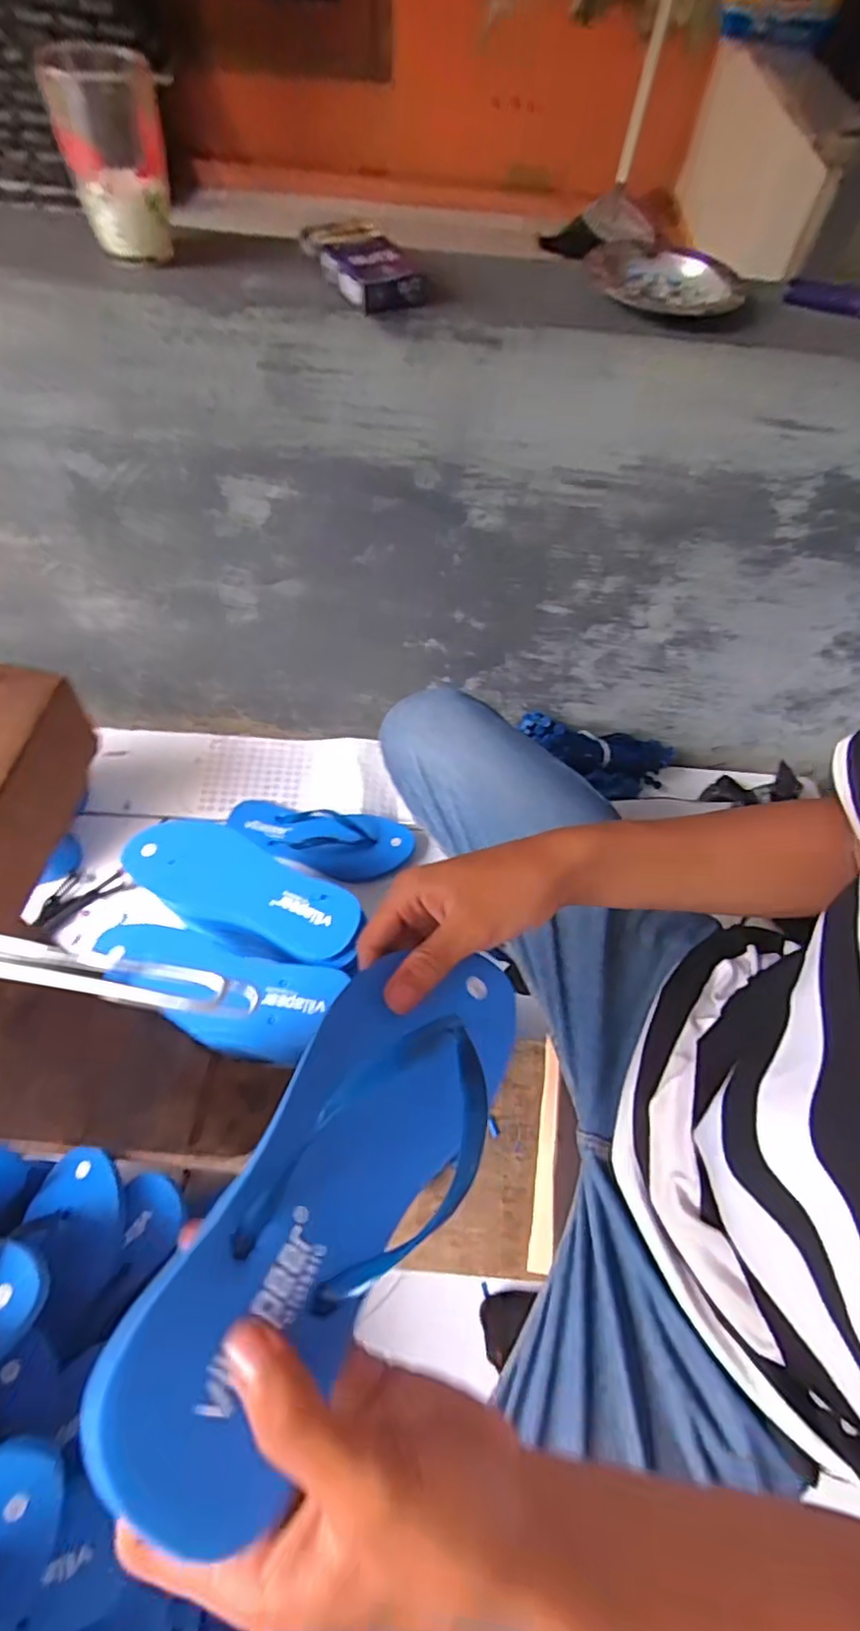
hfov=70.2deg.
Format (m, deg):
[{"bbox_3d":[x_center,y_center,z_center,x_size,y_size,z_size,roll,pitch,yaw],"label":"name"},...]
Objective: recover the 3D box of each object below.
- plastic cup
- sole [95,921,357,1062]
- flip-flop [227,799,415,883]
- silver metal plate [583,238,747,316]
[{"bbox_3d":[-0.221,-0.464,0.429,0.069,0.092,0.089,-24,67,-16],"label":"plastic cup"},{"bbox_3d":[-0.198,0.158,0.552,0.224,0.018,0.090,13,62,3],"label":"sole"},{"bbox_3d":[-0.145,0.026,0.795,0.238,0.048,0.087,12,62,2],"label":"flip-flop"},{"bbox_3d":[0.179,-0.417,0.475,0.116,0.020,0.098,12,62,2],"label":"silver metal plate"}]

